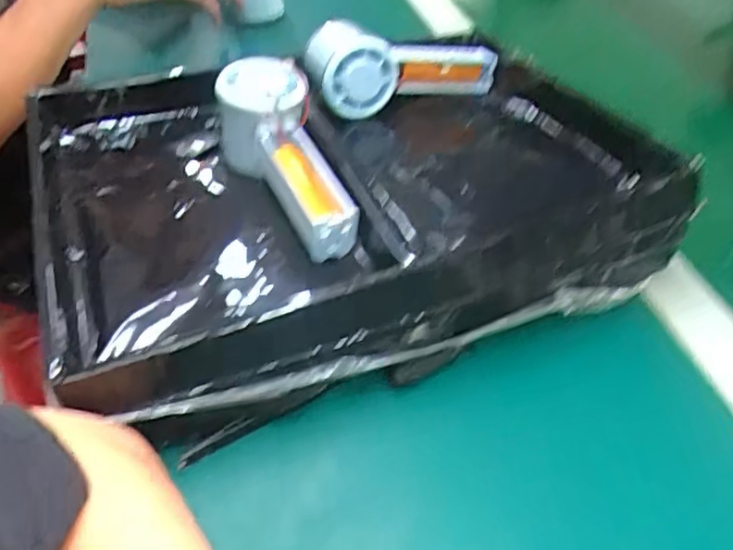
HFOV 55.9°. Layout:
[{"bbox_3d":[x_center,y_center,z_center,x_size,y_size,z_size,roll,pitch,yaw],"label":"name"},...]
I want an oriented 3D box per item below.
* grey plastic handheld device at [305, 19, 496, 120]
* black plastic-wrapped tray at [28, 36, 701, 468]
[{"bbox_3d":[0.026,-0.165,0.554,0.164,0.056,0.060,-7,42,-28],"label":"grey plastic handheld device"},{"bbox_3d":[-0.020,-0.061,0.464,0.369,0.070,0.291,-15,46,-14],"label":"black plastic-wrapped tray"}]

